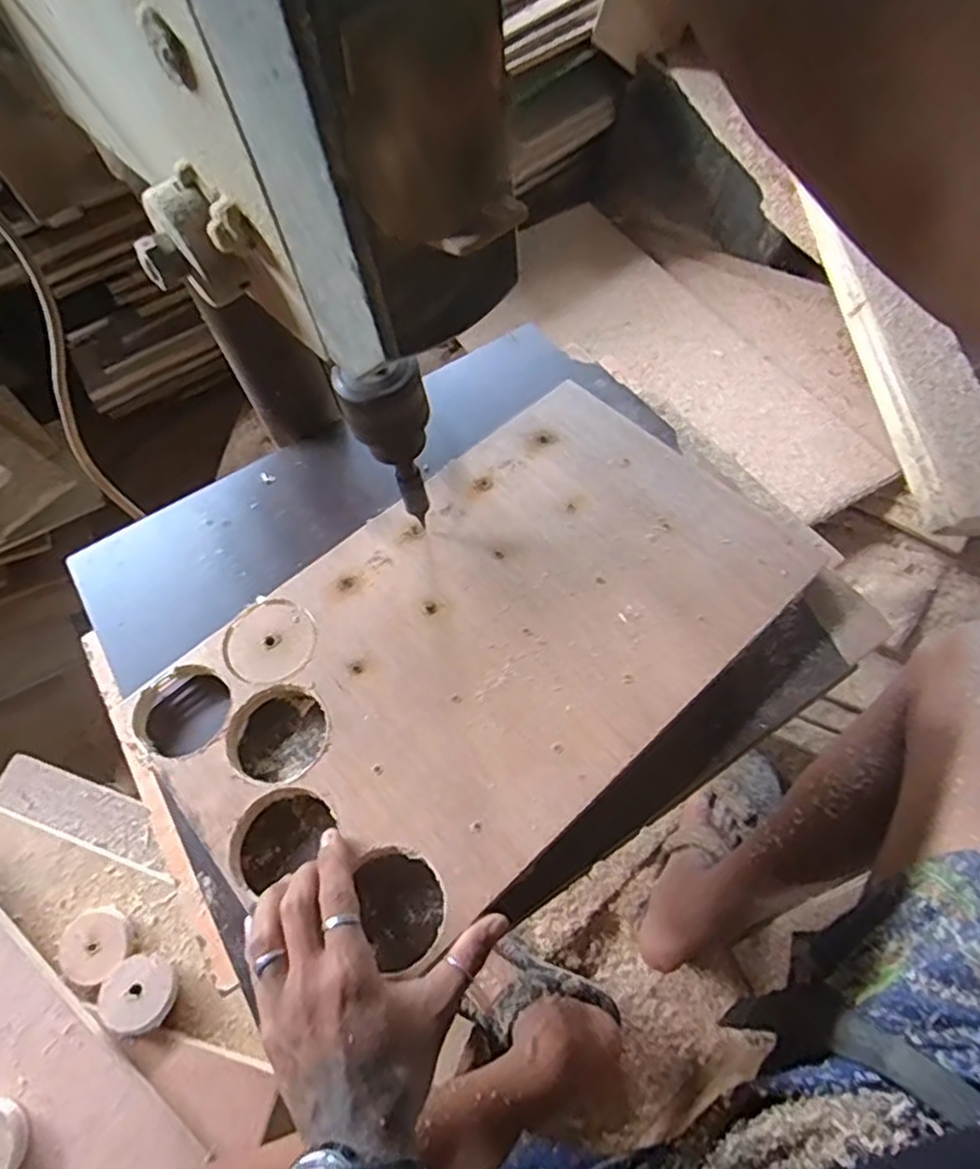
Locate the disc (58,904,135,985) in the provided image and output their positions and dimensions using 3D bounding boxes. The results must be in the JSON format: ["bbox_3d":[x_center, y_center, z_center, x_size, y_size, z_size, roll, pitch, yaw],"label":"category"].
[{"bbox_3d":[-0.371,0.339,0.638,0.064,0.011,0.058,35,67,20],"label":"disc"}]

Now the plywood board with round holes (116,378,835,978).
[{"bbox_3d":[-0.001,0.031,0.487,0.448,0.012,0.264,-39,65,-18],"label":"plywood board with round holes"}]

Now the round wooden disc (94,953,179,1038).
[{"bbox_3d":[-0.321,0.372,0.618,0.060,0.014,0.060,-1,60,2],"label":"round wooden disc"}]

